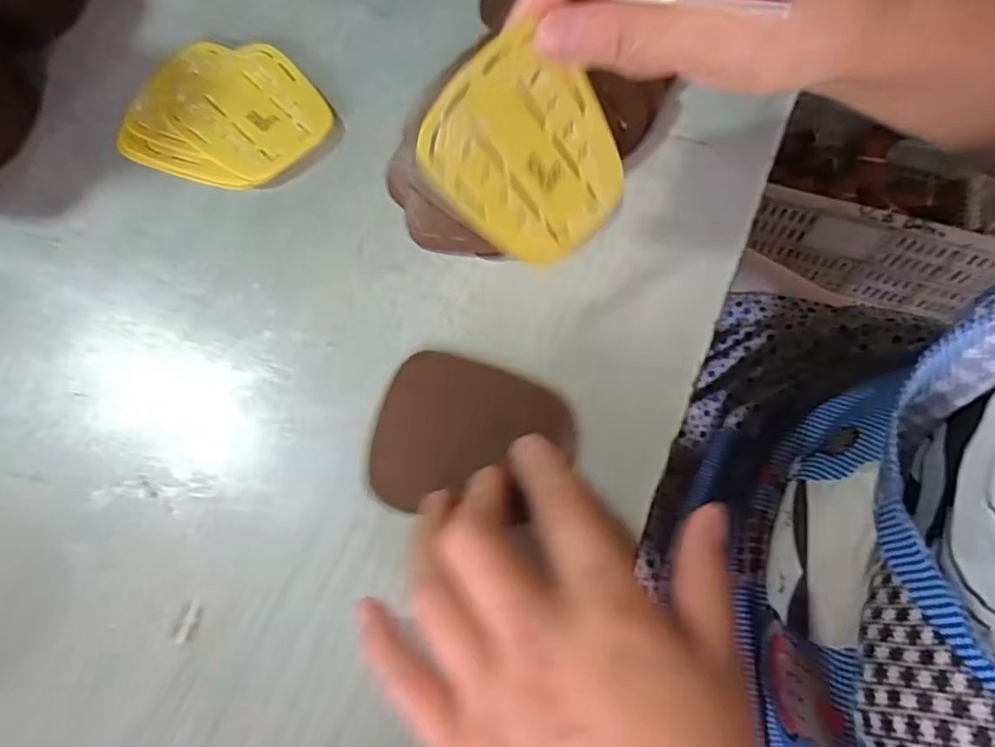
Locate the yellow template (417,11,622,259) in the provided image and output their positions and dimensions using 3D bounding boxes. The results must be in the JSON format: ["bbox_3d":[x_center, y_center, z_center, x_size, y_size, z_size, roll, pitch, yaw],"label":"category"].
[{"bbox_3d":[0.013,-0.085,0.253,0.067,0.084,0.008,-50,34,0],"label":"yellow template"}]

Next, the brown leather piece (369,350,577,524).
[{"bbox_3d":[-0.011,0.029,0.274,0.083,0.005,0.070,15,69,7],"label":"brown leather piece"}]

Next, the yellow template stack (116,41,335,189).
[{"bbox_3d":[-0.142,-0.141,0.342,0.106,0.007,0.088,17,69,8],"label":"yellow template stack"}]

